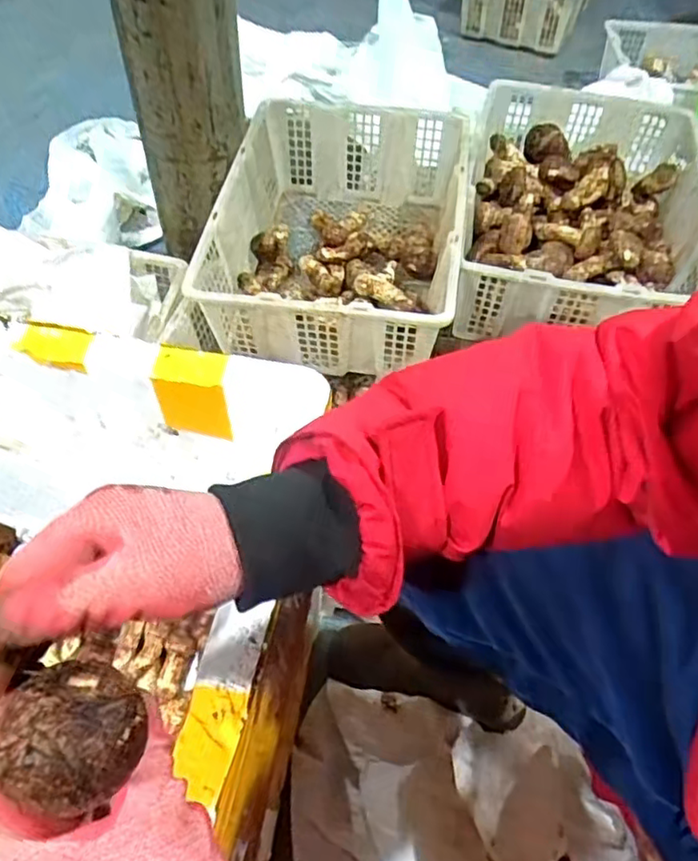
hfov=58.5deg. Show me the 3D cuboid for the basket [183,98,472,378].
[{"bbox_3d":[-0.017,-0.292,0.946,0.351,0.161,0.462,7,53,2],"label":"basket"}]

